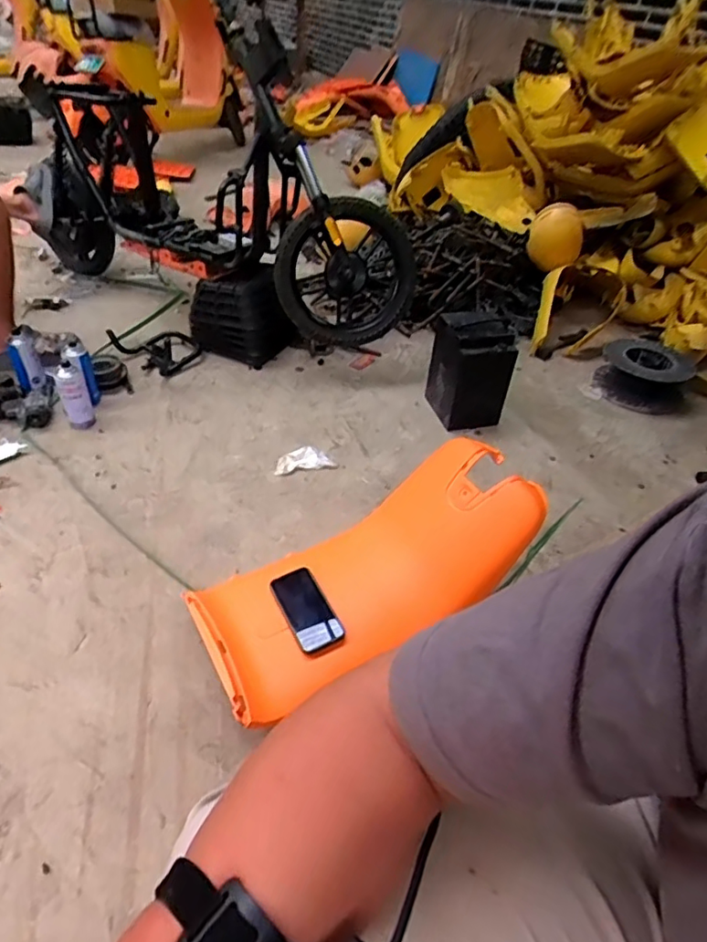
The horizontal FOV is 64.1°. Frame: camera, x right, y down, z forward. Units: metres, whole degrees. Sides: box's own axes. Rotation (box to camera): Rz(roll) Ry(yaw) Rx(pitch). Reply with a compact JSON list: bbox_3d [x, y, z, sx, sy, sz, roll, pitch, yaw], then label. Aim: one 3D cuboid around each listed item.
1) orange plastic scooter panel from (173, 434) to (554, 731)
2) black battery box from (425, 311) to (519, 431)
[{"bbox_3d":[0.039,0.177,1.047,0.649,0.121,0.284,-29,51,-11],"label":"orange plastic scooter panel"},{"bbox_3d":[0.314,-0.266,1.525,0.165,0.295,0.187,-6,43,-14],"label":"black battery box"}]

